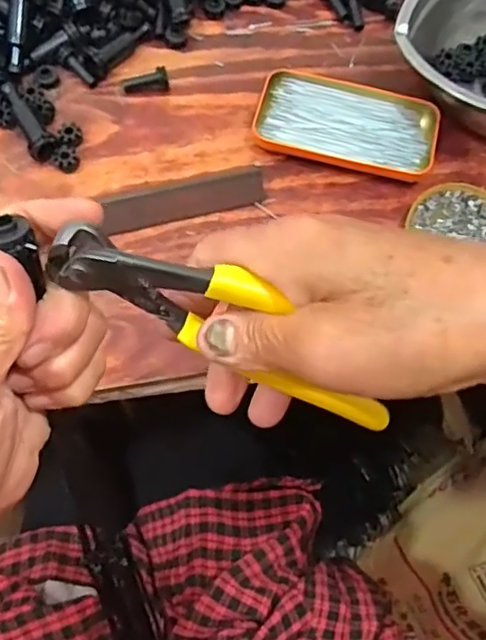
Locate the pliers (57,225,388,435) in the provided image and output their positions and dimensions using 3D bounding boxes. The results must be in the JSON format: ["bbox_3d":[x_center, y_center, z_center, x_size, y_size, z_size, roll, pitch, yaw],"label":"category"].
[{"bbox_3d":[0.003,0.006,0.246,0.159,0.054,0.016,30,63,-22],"label":"pliers"}]

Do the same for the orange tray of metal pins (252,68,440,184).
[{"bbox_3d":[0.086,-0.164,0.500,0.142,0.018,0.081,14,64,5],"label":"orange tray of metal pins"}]

